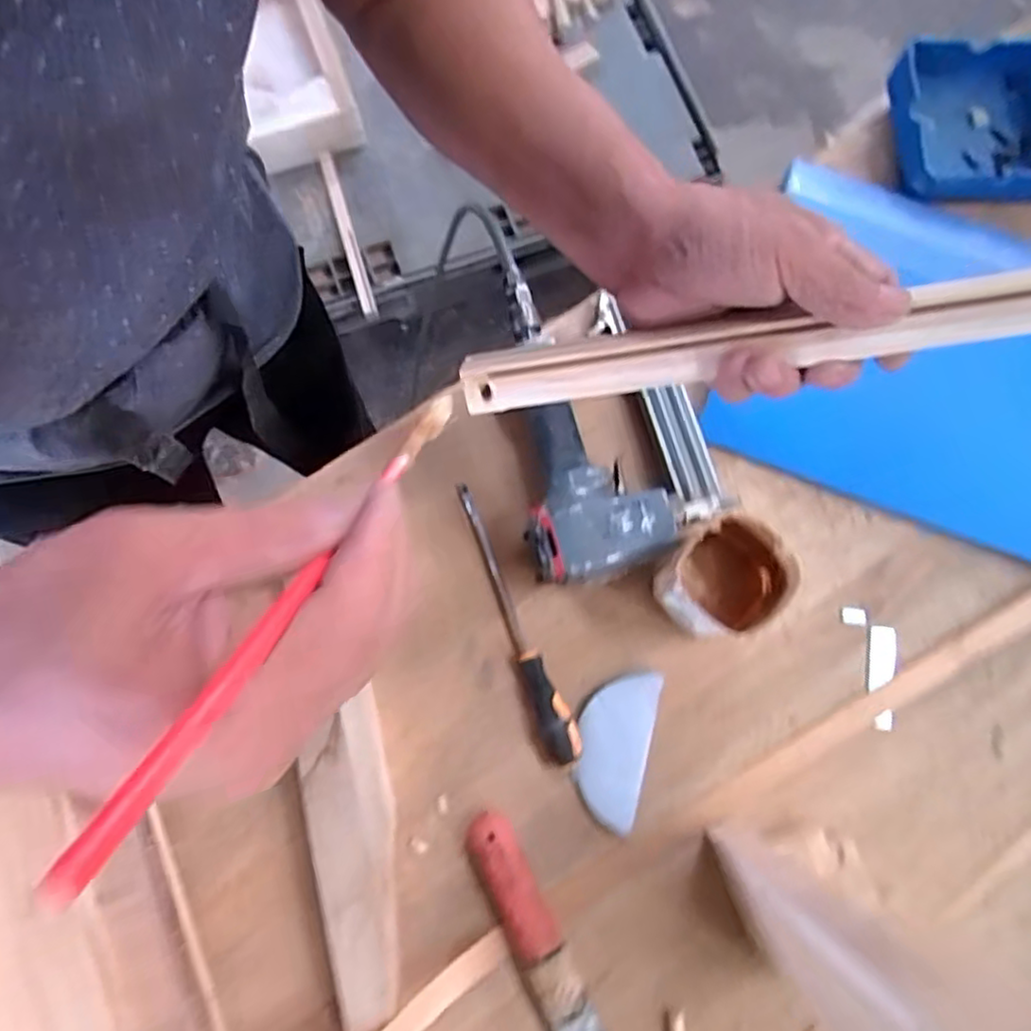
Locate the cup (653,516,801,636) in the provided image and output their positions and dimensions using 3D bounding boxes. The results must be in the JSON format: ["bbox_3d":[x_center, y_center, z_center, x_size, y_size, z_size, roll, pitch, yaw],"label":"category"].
[{"bbox_3d":[0.154,0.048,0.511,0.083,0.092,0.075,-39,81,-7],"label":"cup"}]

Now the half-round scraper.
[{"bbox_3d":[0.074,0.175,0.518,0.053,0.006,0.113,12,78,11],"label":"half-round scraper"}]

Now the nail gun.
[{"bbox_3d":[0.048,-0.080,0.546,0.152,0.063,0.255,-23,79,-4],"label":"nail gun"}]

